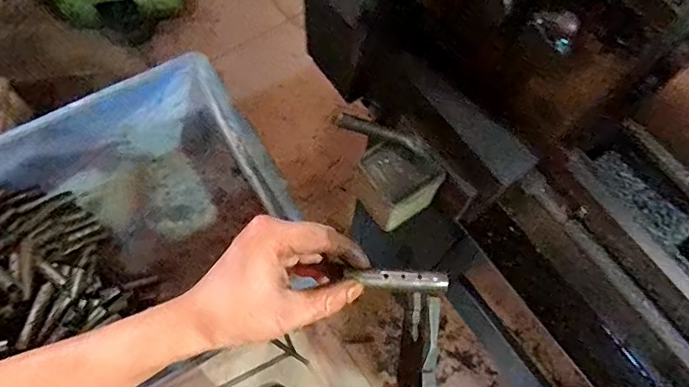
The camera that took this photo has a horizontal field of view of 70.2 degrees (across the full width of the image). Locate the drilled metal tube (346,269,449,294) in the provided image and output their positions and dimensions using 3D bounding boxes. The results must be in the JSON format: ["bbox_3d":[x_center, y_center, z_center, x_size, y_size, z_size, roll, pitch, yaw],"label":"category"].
[{"bbox_3d":[0.037,0.060,0.338,0.074,0.011,0.013,8,67,-19],"label":"drilled metal tube"}]

